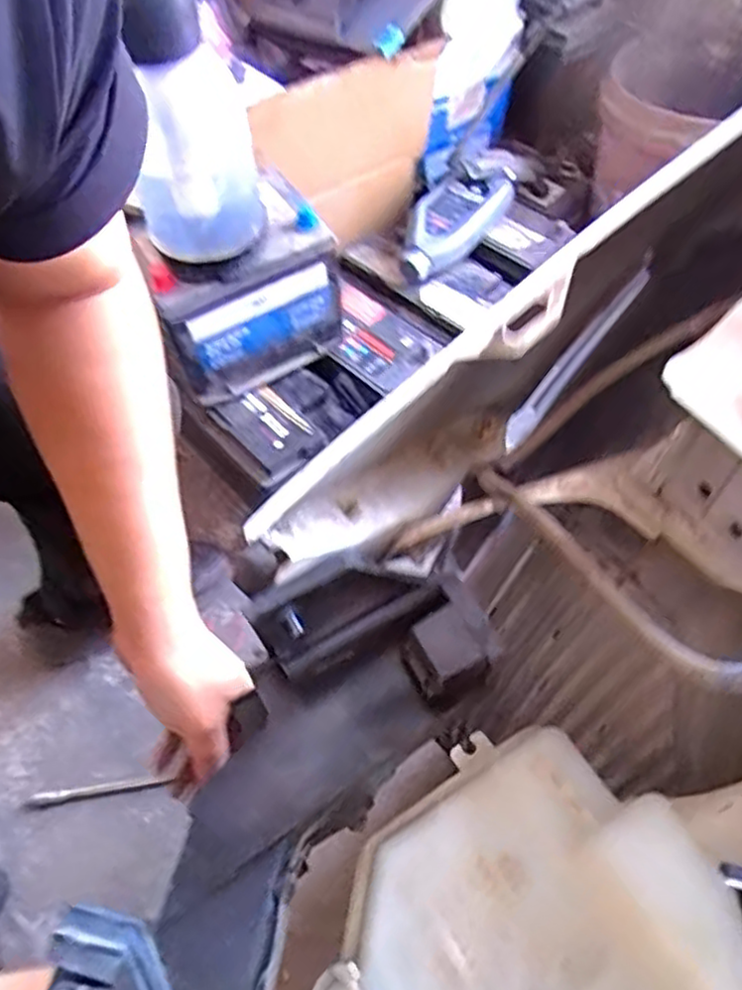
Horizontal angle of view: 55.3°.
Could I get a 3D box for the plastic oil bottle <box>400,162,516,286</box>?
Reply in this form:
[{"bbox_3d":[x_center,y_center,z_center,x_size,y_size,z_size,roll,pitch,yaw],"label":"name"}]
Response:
[{"bbox_3d":[0.120,-0.424,1.105,0.113,0.068,0.230,29,62,18],"label":"plastic oil bottle"}]

